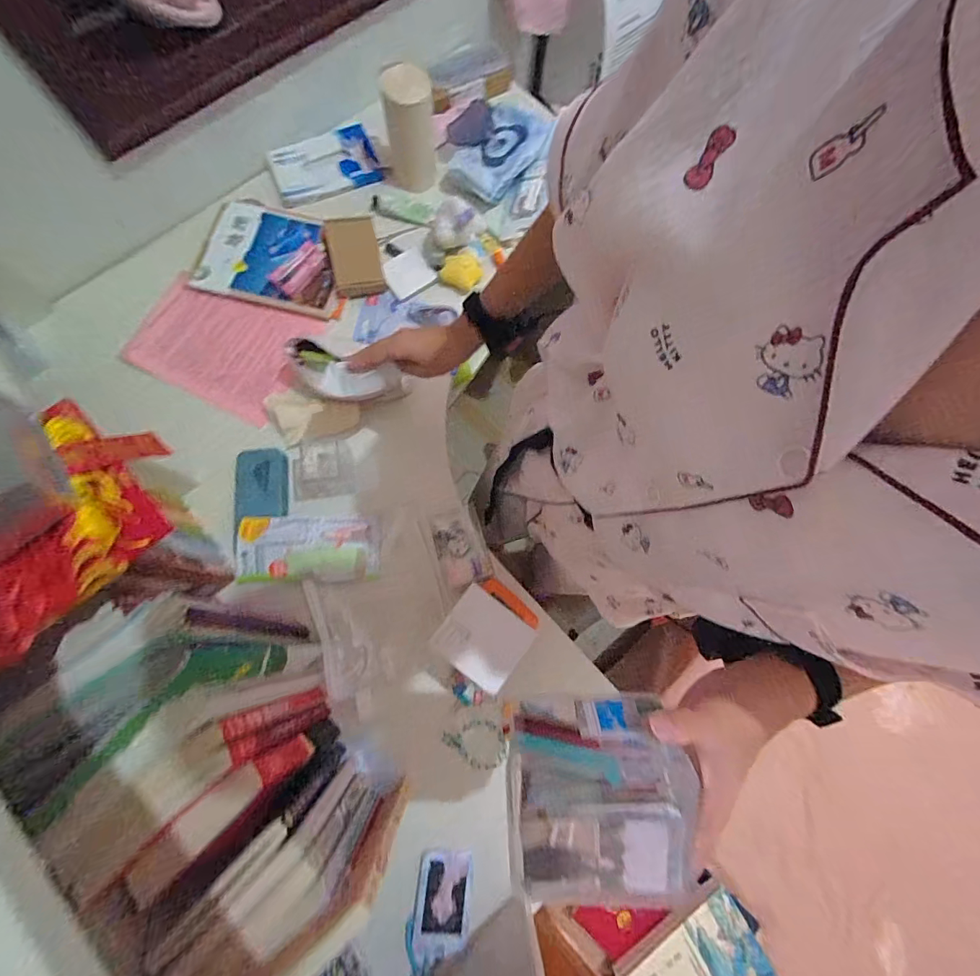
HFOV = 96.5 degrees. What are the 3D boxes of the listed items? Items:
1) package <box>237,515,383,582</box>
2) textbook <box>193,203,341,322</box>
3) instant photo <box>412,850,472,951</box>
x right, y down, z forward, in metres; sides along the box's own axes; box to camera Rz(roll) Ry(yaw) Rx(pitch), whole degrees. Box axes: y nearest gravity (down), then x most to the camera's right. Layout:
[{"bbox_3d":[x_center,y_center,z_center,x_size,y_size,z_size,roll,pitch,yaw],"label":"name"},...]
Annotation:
[{"bbox_3d":[-0.268,0.091,0.651,0.194,0.044,0.097,-2,78,-2],"label":"package"},{"bbox_3d":[-0.376,-0.410,0.762,0.241,0.023,0.189,10,78,1],"label":"textbook"},{"bbox_3d":[-0.061,0.536,0.569,0.069,0.009,0.108,7,77,-11],"label":"instant photo"}]

